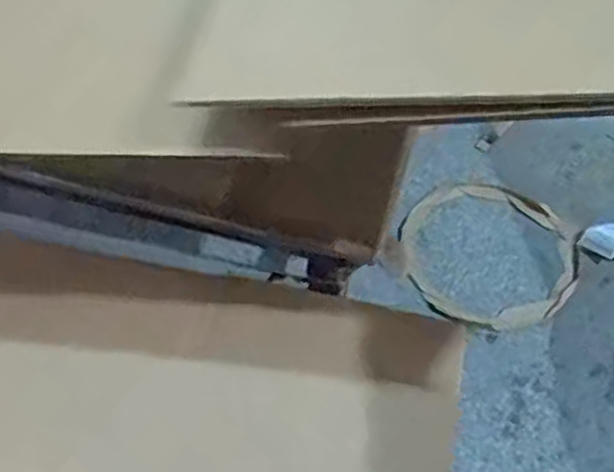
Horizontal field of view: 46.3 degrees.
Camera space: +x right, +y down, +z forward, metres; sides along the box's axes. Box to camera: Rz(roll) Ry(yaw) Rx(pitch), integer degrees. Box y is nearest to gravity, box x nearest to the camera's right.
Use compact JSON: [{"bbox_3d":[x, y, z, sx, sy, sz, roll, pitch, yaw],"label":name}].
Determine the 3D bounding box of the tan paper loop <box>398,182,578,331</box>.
[{"bbox_3d":[0.410,0.034,1.633,0.391,0.033,0.371,2,56,-2],"label":"tan paper loop"}]

